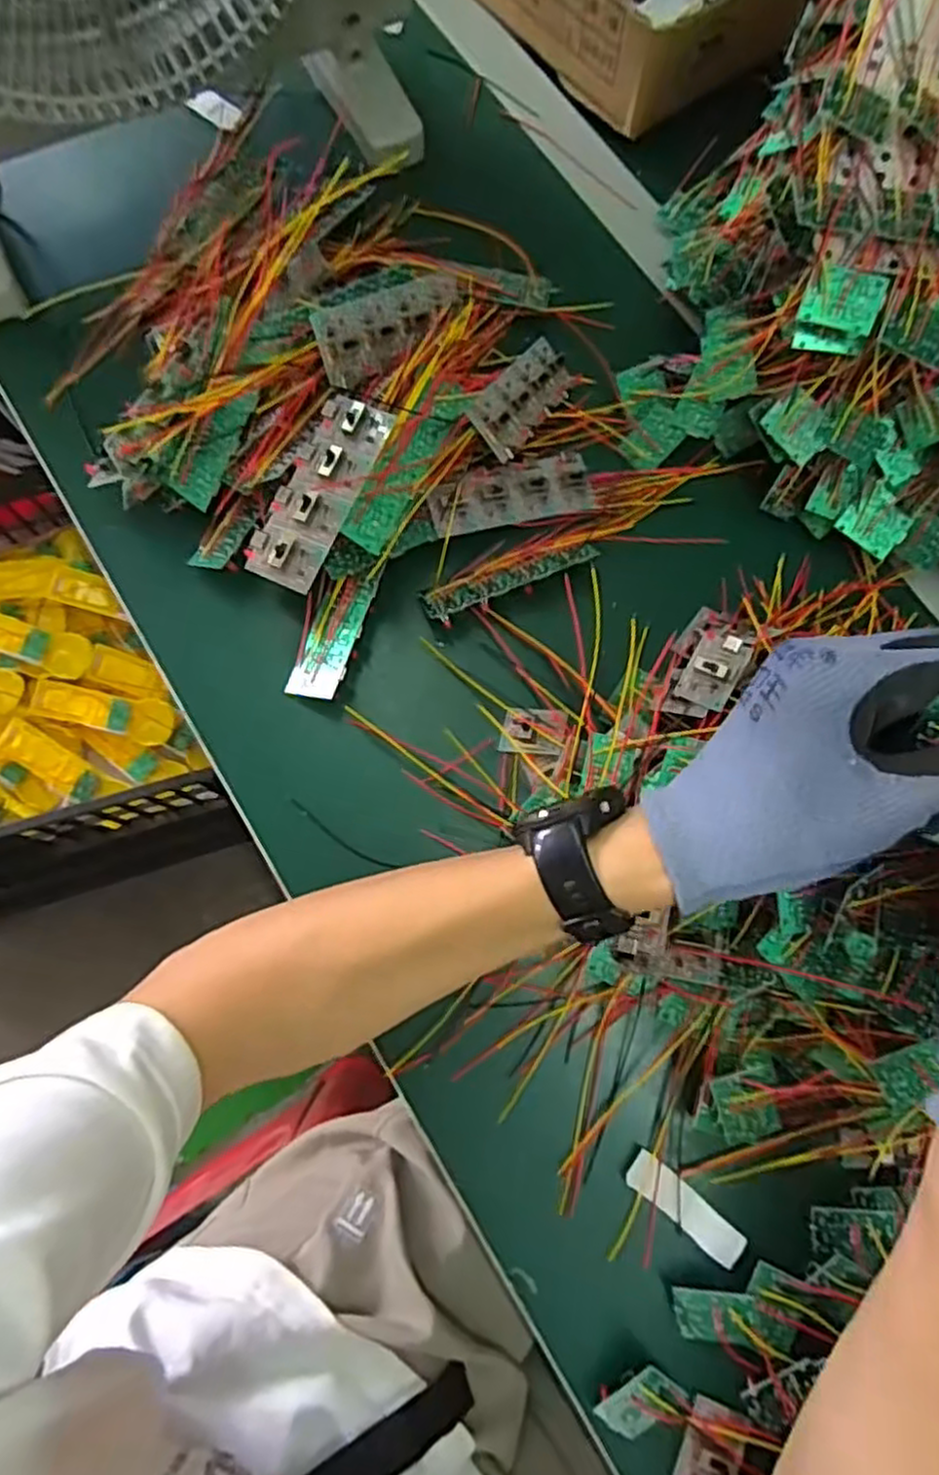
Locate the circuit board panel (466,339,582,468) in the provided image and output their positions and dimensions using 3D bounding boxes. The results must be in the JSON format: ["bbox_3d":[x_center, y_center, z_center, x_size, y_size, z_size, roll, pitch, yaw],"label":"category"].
[{"bbox_3d":[0.033,-0.198,0.429,0.035,0.009,0.099,46,55,-18],"label":"circuit board panel"}]

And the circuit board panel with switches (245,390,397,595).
[{"bbox_3d":[-0.074,-0.124,0.365,0.036,0.018,0.101,24,75,4],"label":"circuit board panel with switches"}]

